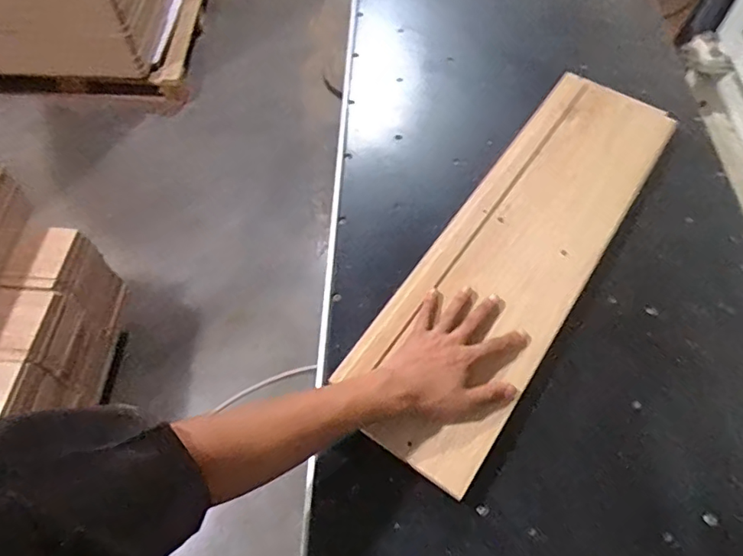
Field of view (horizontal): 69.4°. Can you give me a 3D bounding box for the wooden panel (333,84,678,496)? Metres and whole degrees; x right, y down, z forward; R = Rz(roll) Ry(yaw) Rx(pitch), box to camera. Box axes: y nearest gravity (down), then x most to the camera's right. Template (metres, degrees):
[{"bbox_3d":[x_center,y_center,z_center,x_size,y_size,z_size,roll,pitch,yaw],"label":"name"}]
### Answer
[{"bbox_3d":[0.208,-0.056,0.719,0.200,0.019,0.675,30,63,16],"label":"wooden panel"}]

